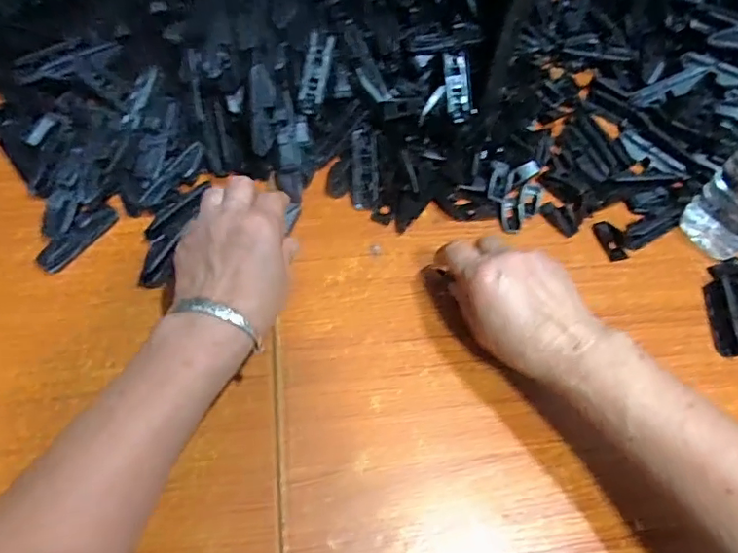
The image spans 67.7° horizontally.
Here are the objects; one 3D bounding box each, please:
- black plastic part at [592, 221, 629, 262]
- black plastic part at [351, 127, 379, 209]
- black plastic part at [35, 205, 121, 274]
[{"bbox_3d":[0.219,-0.035,0.499,0.020,0.006,0.040,-5,59,-8],"label":"black plastic part"},{"bbox_3d":[-0.004,-0.100,0.505,0.024,0.014,0.075,-1,79,-5],"label":"black plastic part"},{"bbox_3d":[-0.240,-0.032,0.458,0.016,0.018,0.072,29,60,13],"label":"black plastic part"}]

